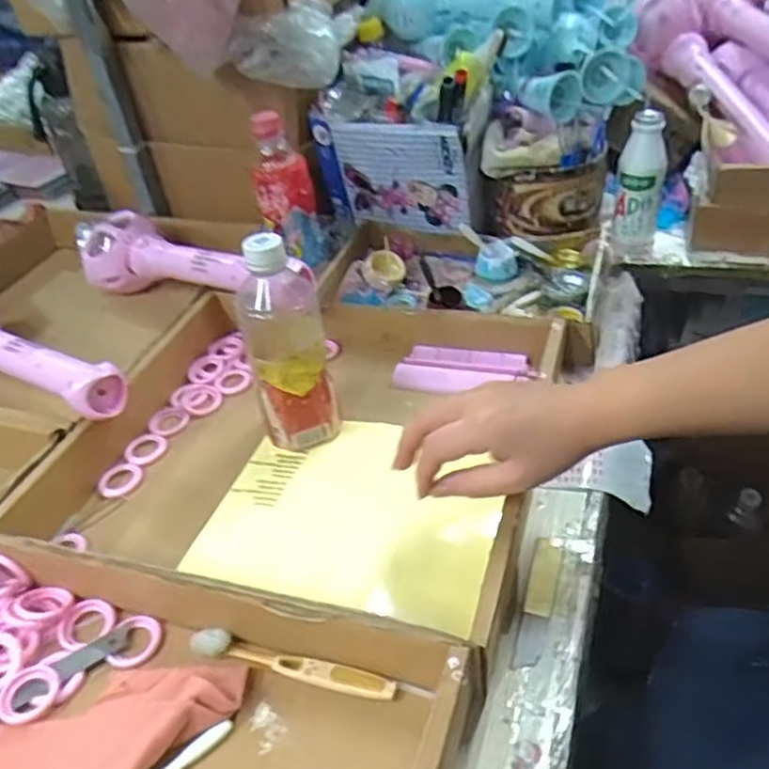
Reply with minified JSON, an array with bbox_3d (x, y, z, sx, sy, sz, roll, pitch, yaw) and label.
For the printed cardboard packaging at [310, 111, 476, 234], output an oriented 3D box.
[{"bbox_3d":[0.010,-0.237,0.799,0.180,0.131,0.030,8,41,19],"label":"printed cardboard packaging"}]

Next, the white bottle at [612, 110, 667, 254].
[{"bbox_3d":[0.290,-0.227,0.798,0.051,0.146,0.060,7,40,17],"label":"white bottle"}]

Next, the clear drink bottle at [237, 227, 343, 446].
[{"bbox_3d":[-0.079,-0.030,0.572,0.063,0.179,0.058,-13,38,-7],"label":"clear drink bottle"}]

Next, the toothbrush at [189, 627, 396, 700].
[{"bbox_3d":[-0.060,0.177,0.446,0.138,0.009,0.017,7,40,17],"label":"toothbrush"}]

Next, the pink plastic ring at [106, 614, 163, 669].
[{"bbox_3d":[-0.168,0.173,0.475,0.033,0.004,0.041,-10,40,-5],"label":"pink plastic ring"}]

